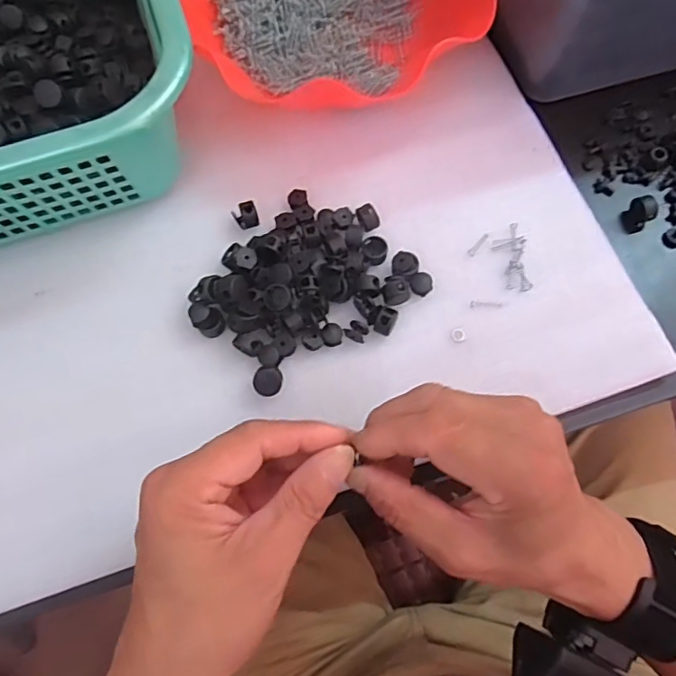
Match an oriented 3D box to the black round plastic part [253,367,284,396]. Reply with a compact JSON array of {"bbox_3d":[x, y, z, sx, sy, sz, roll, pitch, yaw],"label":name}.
[{"bbox_3d":[-0.041,0.026,0.323,0.017,0.008,0.017,0,71,1],"label":"black round plastic part"}]

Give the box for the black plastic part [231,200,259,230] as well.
[{"bbox_3d":[-0.059,-0.081,0.357,0.016,0.010,0.016,-29,73,-8],"label":"black plastic part"}]

